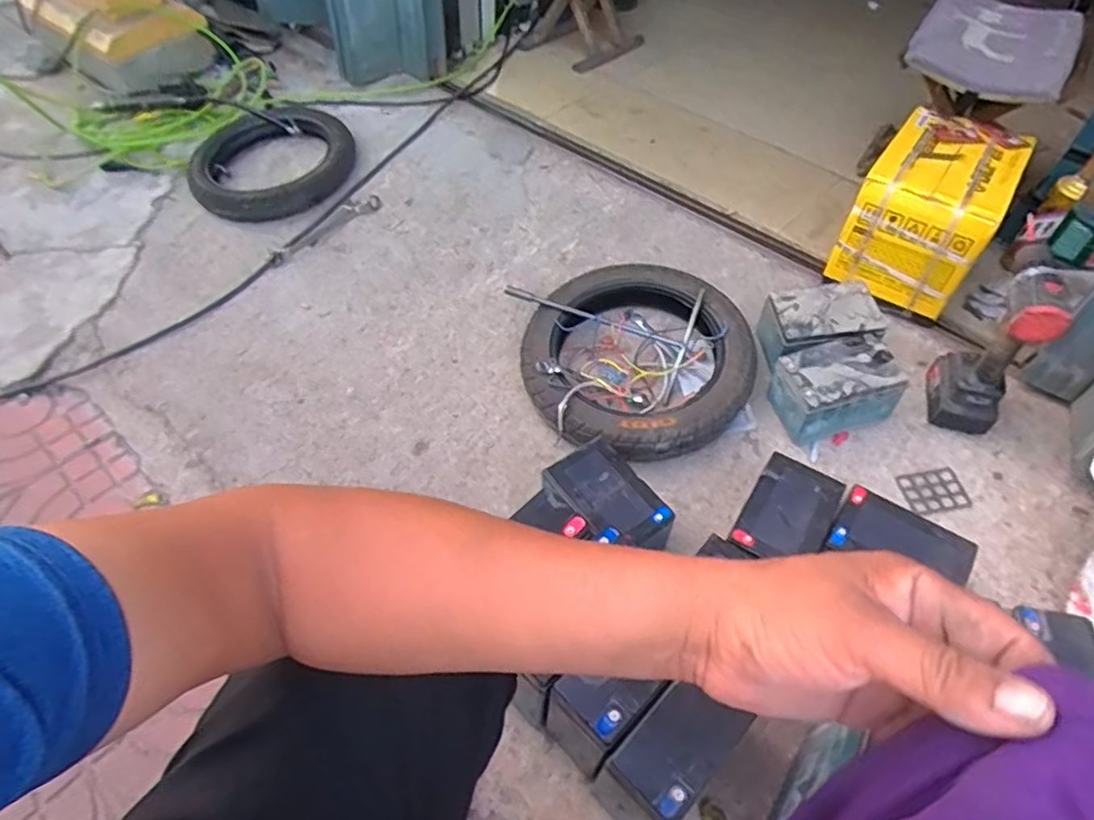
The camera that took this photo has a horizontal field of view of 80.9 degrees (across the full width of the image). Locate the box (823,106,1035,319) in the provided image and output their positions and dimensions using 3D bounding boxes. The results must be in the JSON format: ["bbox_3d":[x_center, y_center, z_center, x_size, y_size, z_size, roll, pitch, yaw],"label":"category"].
[{"bbox_3d":[0.639,-0.341,1.077,0.193,0.166,0.321,30,55,20],"label":"box"}]

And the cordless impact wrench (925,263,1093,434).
[{"bbox_3d":[0.617,-0.084,0.876,0.077,0.258,0.121,18,52,11],"label":"cordless impact wrench"}]

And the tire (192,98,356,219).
[{"bbox_3d":[-0.553,-0.510,1.292,0.321,0.082,0.315,-17,53,-17],"label":"tire"}]

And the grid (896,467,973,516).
[{"bbox_3d":[0.547,0.115,0.908,0.078,0.004,0.066,-13,59,3],"label":"grid"}]

